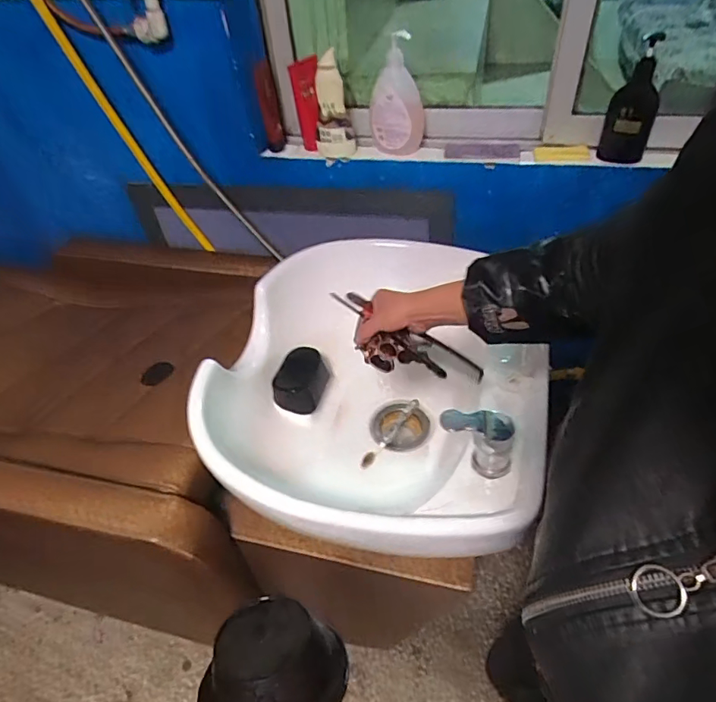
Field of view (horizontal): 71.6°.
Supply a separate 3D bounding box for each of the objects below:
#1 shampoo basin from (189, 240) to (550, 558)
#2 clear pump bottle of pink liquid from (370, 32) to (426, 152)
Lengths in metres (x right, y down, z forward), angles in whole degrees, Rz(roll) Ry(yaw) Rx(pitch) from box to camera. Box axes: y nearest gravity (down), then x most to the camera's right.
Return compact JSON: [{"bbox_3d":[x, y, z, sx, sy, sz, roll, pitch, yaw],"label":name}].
[{"bbox_3d":[0.038,0.051,0.855,0.496,0.231,0.594,7,47,12],"label":"shampoo basin"},{"bbox_3d":[0.071,-0.466,0.911,0.097,0.181,0.070,5,47,10],"label":"clear pump bottle of pink liquid"}]

